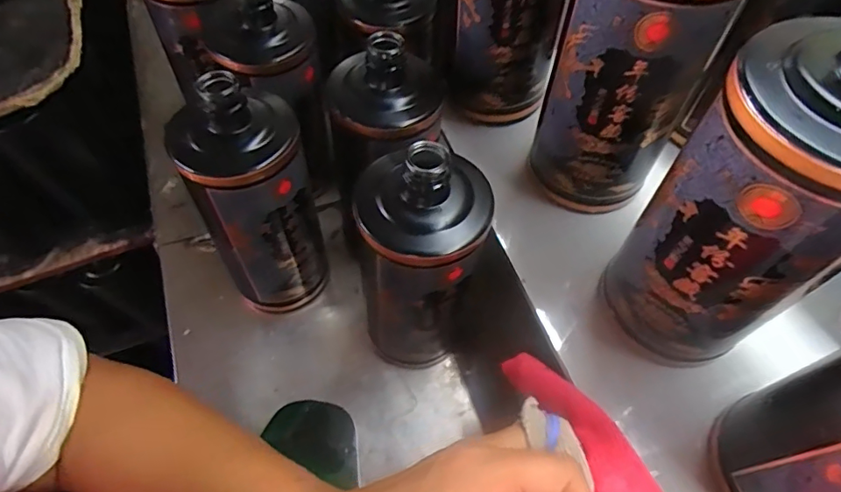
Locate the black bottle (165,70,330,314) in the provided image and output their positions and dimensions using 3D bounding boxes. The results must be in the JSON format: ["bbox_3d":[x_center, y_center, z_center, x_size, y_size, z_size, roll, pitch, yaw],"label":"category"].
[{"bbox_3d":[-0.116,-0.028,0.367,0.084,0.190,0.084,-19,62,-7],"label":"black bottle"}]

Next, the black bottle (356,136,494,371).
[{"bbox_3d":[0.000,0.018,0.339,0.082,0.192,0.075,-3,61,2],"label":"black bottle"}]

